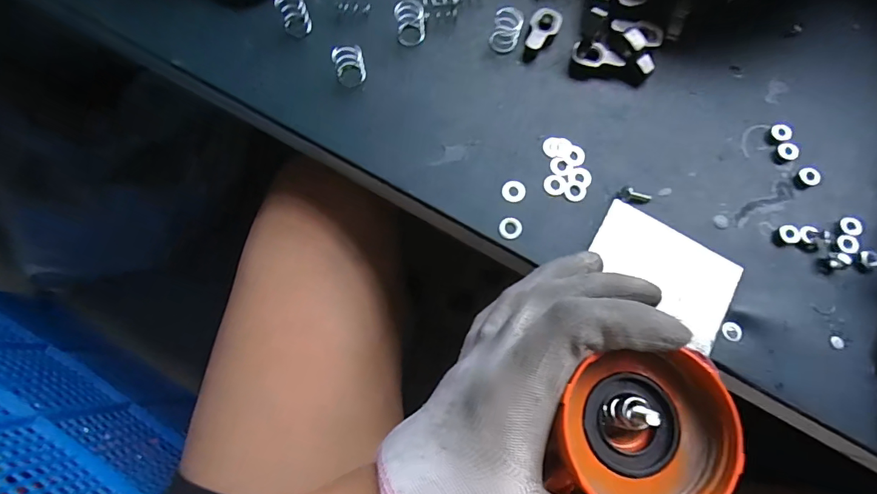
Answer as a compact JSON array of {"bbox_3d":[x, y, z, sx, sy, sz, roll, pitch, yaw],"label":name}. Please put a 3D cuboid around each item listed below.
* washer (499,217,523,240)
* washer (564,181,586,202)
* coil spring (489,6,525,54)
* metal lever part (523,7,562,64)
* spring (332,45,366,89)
[{"bbox_3d":[0.039,-0.010,0.234,0.012,0.004,0.012,0,77,0],"label":"washer"},{"bbox_3d":[0.076,-0.031,0.240,0.012,0.004,0.011,0,77,0],"label":"washer"},{"bbox_3d":[0.040,-0.128,0.256,0.016,0.021,0.013,19,77,4],"label":"coil spring"},{"bbox_3d":[0.063,-0.128,0.263,0.017,0.009,0.033,19,77,4],"label":"metal lever part"},{"bbox_3d":[-0.050,-0.102,0.248,0.017,0.020,0.014,-16,77,-4],"label":"spring"}]

